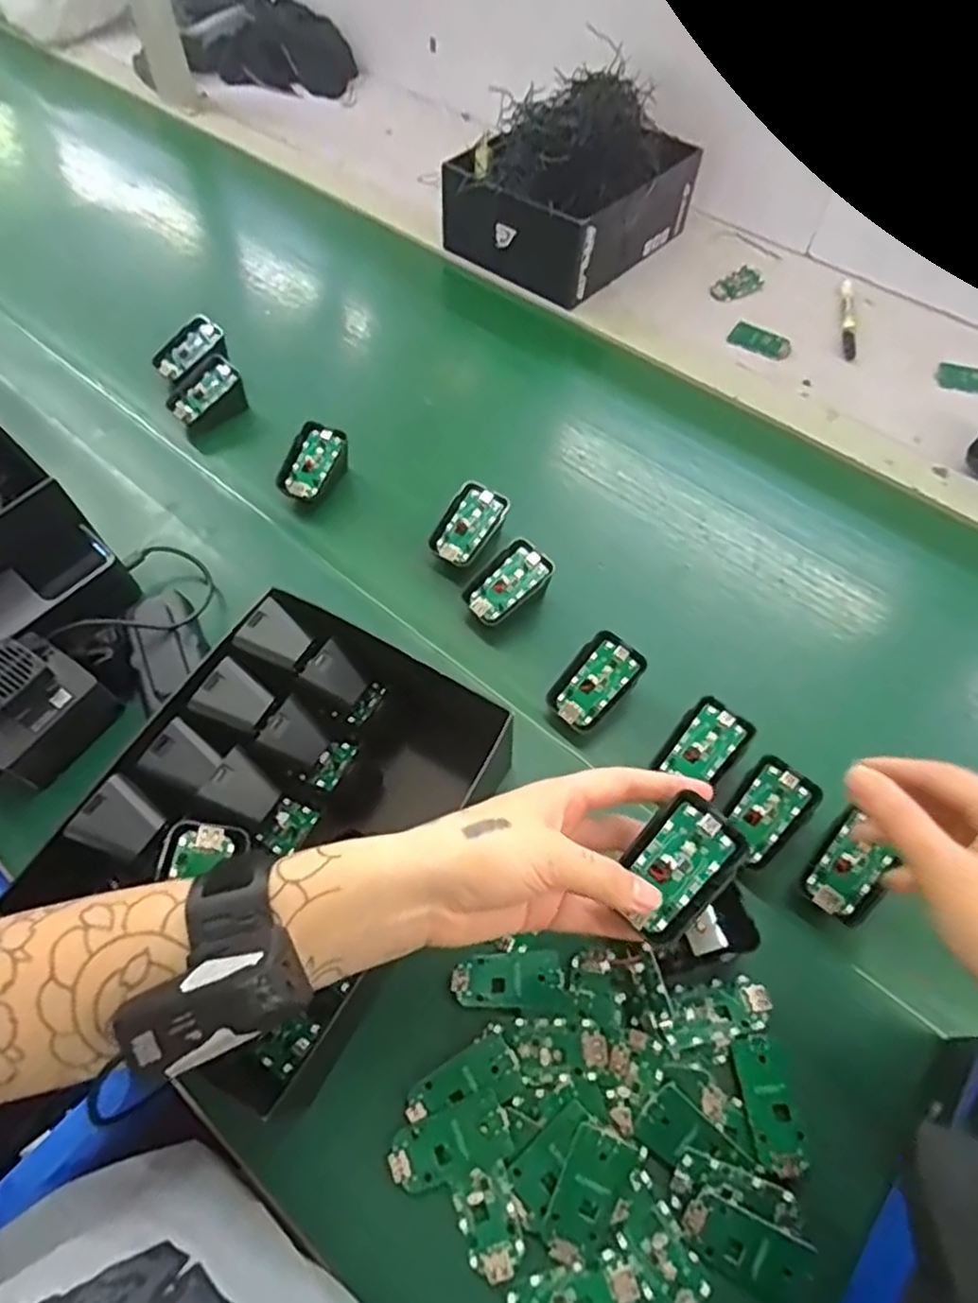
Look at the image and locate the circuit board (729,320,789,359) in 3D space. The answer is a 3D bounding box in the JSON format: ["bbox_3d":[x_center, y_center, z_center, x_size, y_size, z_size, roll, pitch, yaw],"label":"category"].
[{"bbox_3d":[0.284,-0.323,0.729,0.061,0.005,0.030,32,88,10],"label":"circuit board"}]

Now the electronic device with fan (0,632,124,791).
[{"bbox_3d":[-0.308,0.038,0.469,0.071,0.058,0.078,26,64,19],"label":"electronic device with fan"}]

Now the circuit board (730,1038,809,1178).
[{"bbox_3d":[0.151,0.243,0.375,0.026,0.008,0.062,-5,59,-5],"label":"circuit board"}]

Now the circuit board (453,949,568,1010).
[{"bbox_3d":[0.011,0.191,0.407,0.062,0.005,0.030,1,59,-1],"label":"circuit board"}]

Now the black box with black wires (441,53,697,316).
[{"bbox_3d":[0.090,-0.525,0.768,0.190,0.150,0.251,36,65,19],"label":"black box with black wires"}]

